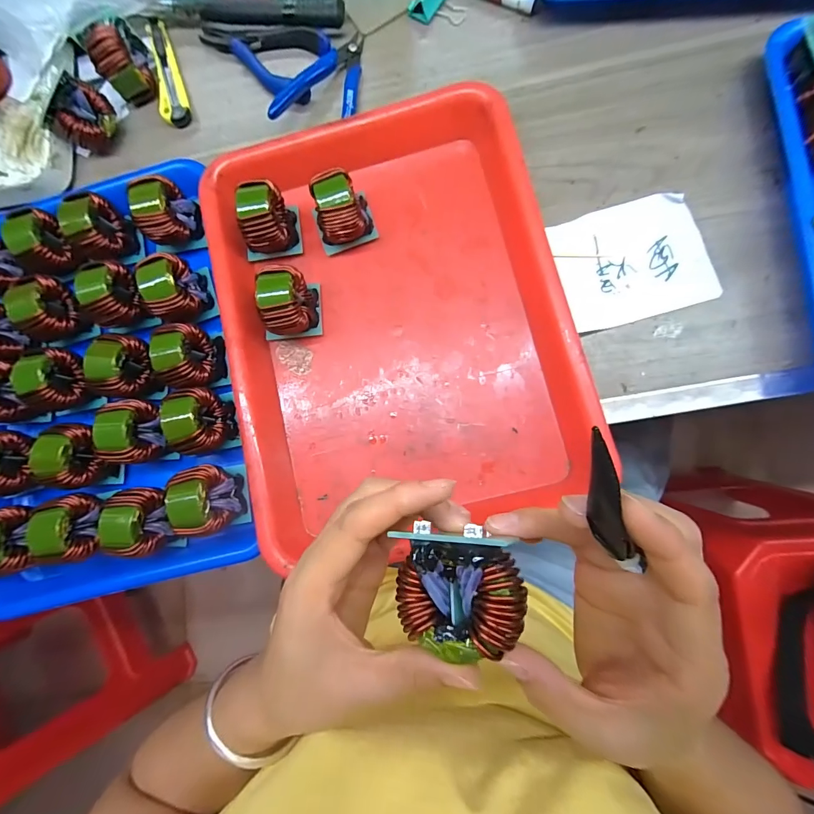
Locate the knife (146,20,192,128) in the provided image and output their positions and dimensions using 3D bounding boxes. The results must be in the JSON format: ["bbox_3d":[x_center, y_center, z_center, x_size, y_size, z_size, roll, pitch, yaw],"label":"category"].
[{"bbox_3d":[-0.225,-0.317,0.362,0.024,0.011,0.112,-16,82,4],"label":"knife"}]

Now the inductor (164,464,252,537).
[{"bbox_3d":[-0.146,0.067,0.283,0.038,0.046,0.048,-10,81,3],"label":"inductor"}]

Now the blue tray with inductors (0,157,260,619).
[{"bbox_3d":[-0.253,-0.021,0.307,0.230,0.050,0.329,-14,82,4],"label":"blue tray with inductors"}]

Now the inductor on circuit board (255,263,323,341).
[{"bbox_3d":[-0.096,-0.080,0.301,0.045,0.050,0.048,-5,82,4],"label":"inductor on circuit board"}]

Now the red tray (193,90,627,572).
[{"bbox_3d":[-0.012,-0.074,0.298,0.249,0.048,0.320,-14,82,4],"label":"red tray"}]

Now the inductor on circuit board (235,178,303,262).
[{"bbox_3d":[-0.116,-0.151,0.312,0.046,0.047,0.046,-5,82,4],"label":"inductor on circuit board"}]

